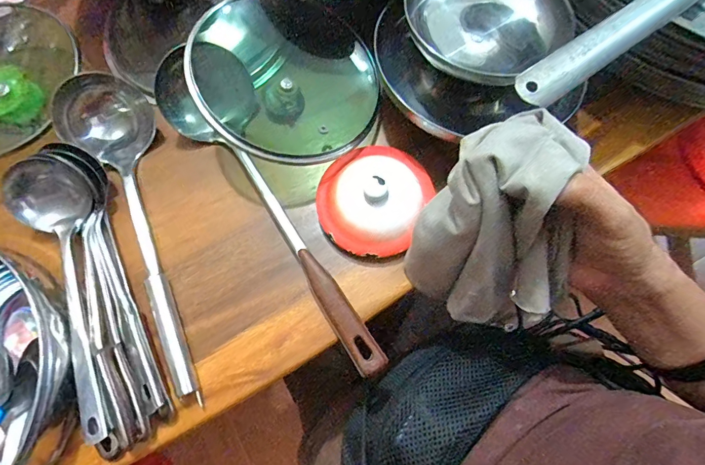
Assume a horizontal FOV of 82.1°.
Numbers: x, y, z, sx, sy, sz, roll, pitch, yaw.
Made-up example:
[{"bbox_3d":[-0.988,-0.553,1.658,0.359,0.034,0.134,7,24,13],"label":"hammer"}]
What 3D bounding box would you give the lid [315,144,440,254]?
[{"bbox_3d":[0.018,-0.032,0.359,0.093,0.042,0.099,-1,74,2],"label":"lid"}]

